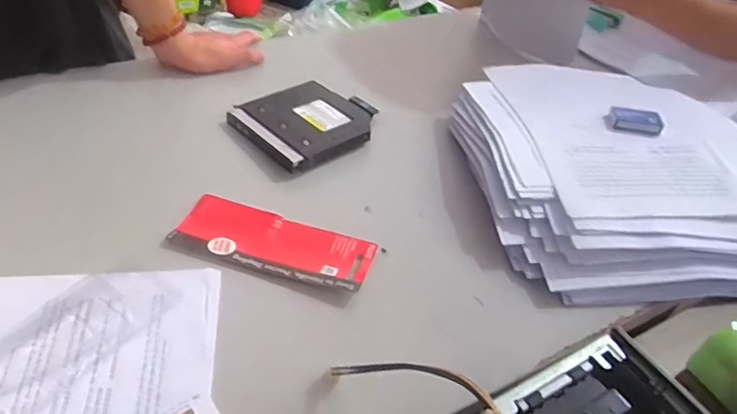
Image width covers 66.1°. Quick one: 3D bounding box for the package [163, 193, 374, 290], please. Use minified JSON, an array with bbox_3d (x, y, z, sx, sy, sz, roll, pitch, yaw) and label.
[{"bbox_3d":[-0.085,0.033,0.513,0.174,0.012,0.069,15,42,8],"label":"package"}]

